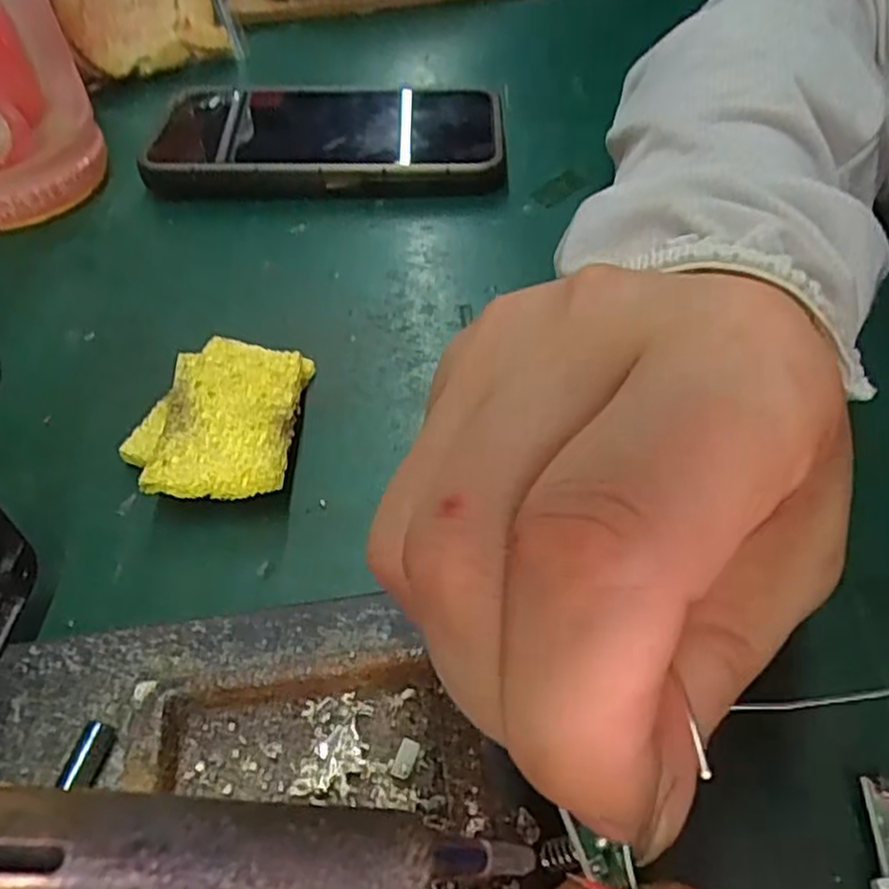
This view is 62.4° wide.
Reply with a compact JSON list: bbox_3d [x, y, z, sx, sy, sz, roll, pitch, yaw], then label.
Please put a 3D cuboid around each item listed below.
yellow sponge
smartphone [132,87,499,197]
[{"bbox_3d":[-0.069,-0.009,0.226,0.048,0.016,0.067,1,49,3],"label":"yellow sponge"},{"bbox_3d":[-0.052,-0.139,0.327,0.152,0.014,0.073,0,57,1],"label":"smartphone"}]

